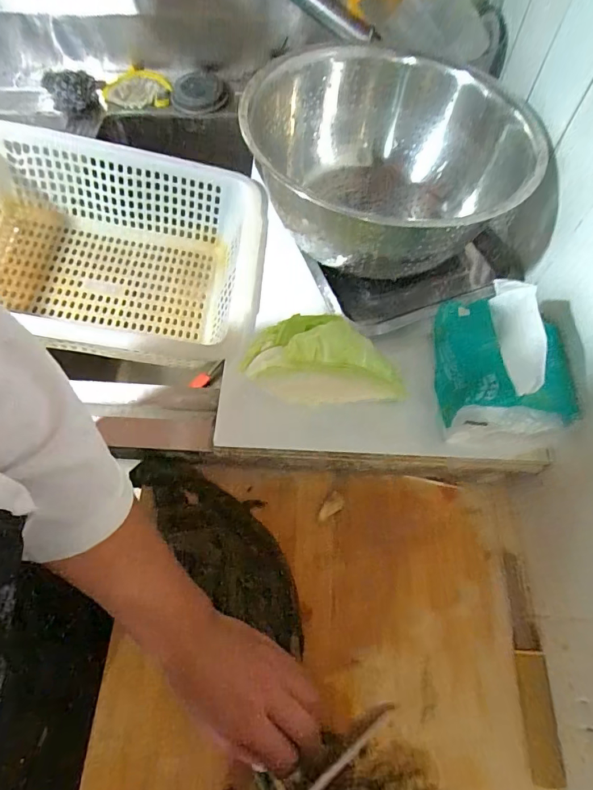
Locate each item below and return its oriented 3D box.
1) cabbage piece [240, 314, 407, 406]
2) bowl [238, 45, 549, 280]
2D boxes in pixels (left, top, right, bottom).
[{"bbox_3d":[0.025,-0.026,0.385,0.133,0.079,0.053,3,65,3],"label":"cabbage piece"},{"bbox_3d":[0.080,-0.219,0.454,0.230,0.127,0.240,-1,64,1],"label":"bowl"}]

